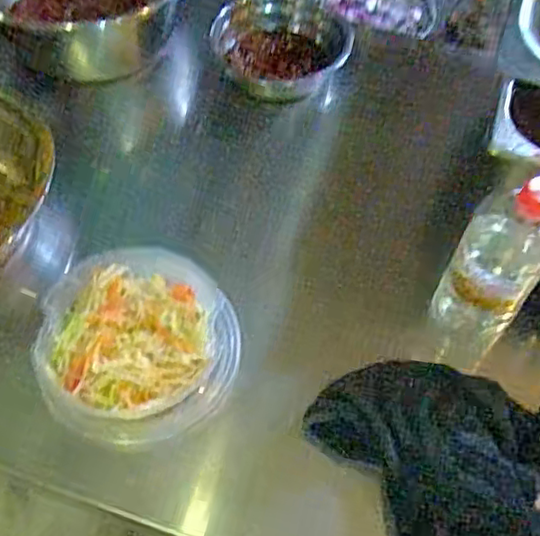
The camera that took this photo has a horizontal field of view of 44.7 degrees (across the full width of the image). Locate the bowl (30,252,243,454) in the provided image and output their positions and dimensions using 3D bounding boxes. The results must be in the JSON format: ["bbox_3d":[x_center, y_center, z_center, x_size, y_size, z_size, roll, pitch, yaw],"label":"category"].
[{"bbox_3d":[-0.115,0.063,0.572,0.162,0.050,0.168,1,56,-1],"label":"bowl"}]

